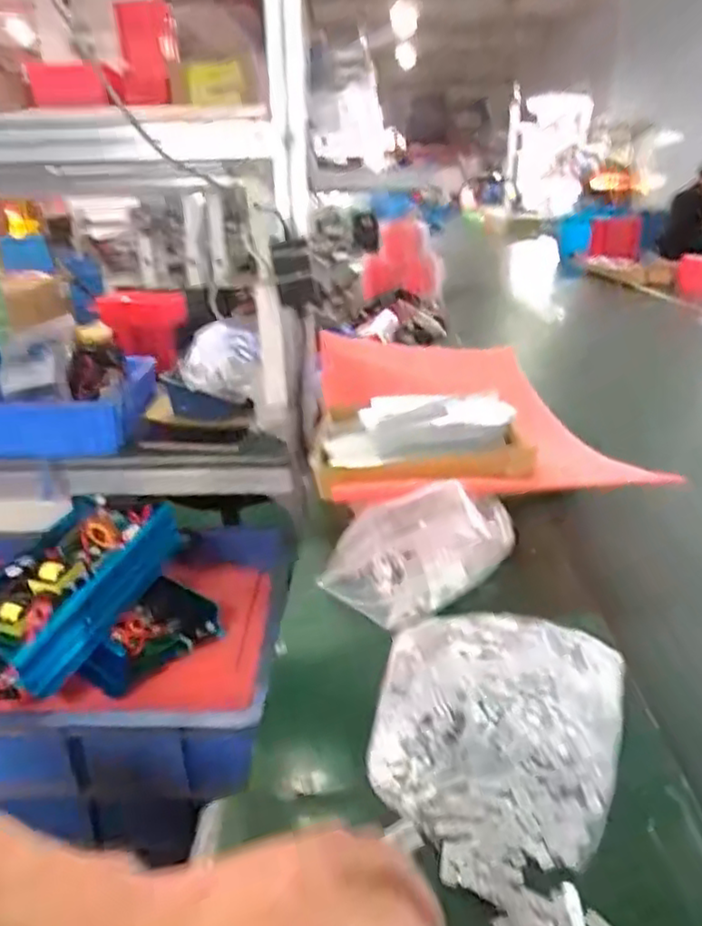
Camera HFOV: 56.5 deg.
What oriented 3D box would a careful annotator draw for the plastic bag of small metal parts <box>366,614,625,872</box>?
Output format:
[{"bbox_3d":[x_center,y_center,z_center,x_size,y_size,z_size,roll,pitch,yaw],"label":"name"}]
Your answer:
[{"bbox_3d":[0.102,0.176,0.457,0.163,0.034,0.180,6,25,16],"label":"plastic bag of small metal parts"}]

